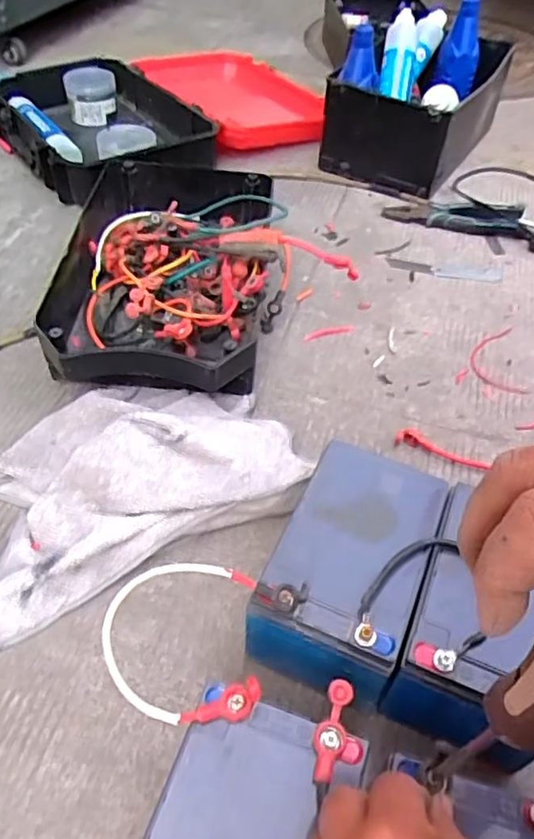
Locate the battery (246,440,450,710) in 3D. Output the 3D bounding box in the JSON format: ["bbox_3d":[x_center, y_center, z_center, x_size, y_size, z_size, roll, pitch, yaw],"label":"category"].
[{"bbox_3d":[0.061,0.117,0.464,0.100,0.111,0.154,20,50,15],"label":"battery"}]

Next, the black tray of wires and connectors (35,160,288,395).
[{"bbox_3d":[-0.107,-0.168,0.710,0.248,0.105,0.364,2,48,-1],"label":"black tray of wires and connectors"}]

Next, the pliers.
[{"bbox_3d":[0.266,-0.288,0.879,0.194,0.026,0.052,10,48,6],"label":"pliers"}]

